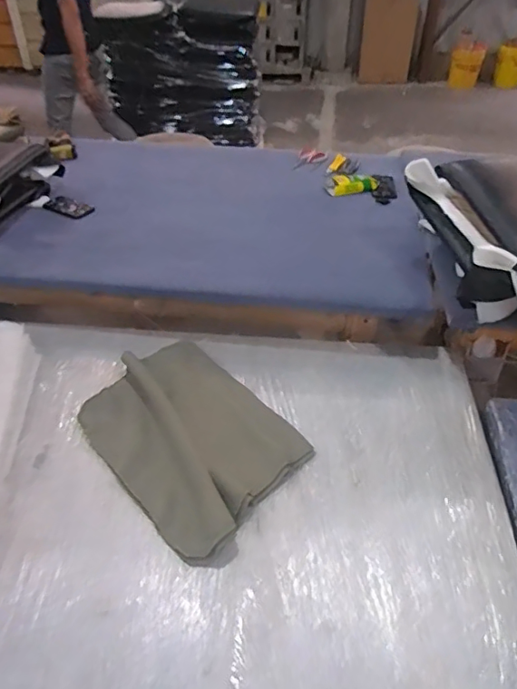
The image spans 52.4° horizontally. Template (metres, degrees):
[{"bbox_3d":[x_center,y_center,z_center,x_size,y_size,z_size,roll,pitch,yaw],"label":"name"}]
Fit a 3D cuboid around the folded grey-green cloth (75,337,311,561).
[{"bbox_3d":[-0.146,0.178,1.110,0.338,0.047,0.481,-31,49,-29],"label":"folded grey-green cloth"}]

